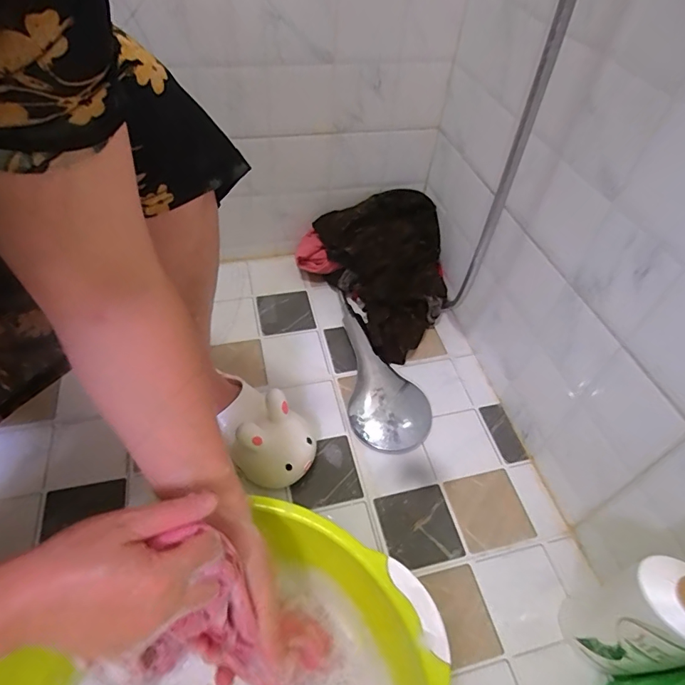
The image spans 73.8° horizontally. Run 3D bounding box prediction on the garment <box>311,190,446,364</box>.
[{"bbox_3d":[0.088,-0.123,0.803,0.232,0.129,0.296,-16,53,-19],"label":"garment"}]

